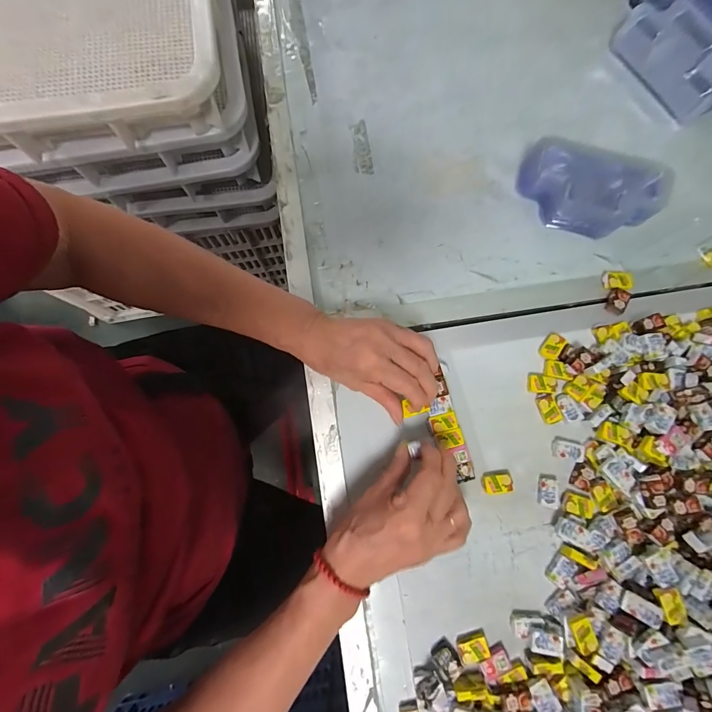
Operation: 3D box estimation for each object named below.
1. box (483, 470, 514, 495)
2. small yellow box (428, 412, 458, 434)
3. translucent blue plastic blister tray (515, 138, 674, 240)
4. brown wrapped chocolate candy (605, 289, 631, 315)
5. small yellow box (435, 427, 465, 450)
[{"bbox_3d":[0.135,0.122,0.346,0.027,0.008,0.019,-7,78,-2],"label":"box"},{"bbox_3d":[0.085,0.066,0.356,0.026,0.010,0.016,-14,79,-3],"label":"small yellow box"},{"bbox_3d":[0.247,-0.176,0.386,0.137,0.049,0.091,13,78,2],"label":"translucent blue plastic blister tray"},{"bbox_3d":[0.275,-0.056,0.380,0.018,0.011,0.026,26,79,5],"label":"brown wrapped chocolate candy"},{"bbox_3d":[0.091,0.081,0.352,0.027,0.013,0.016,-13,79,-3],"label":"small yellow box"}]

